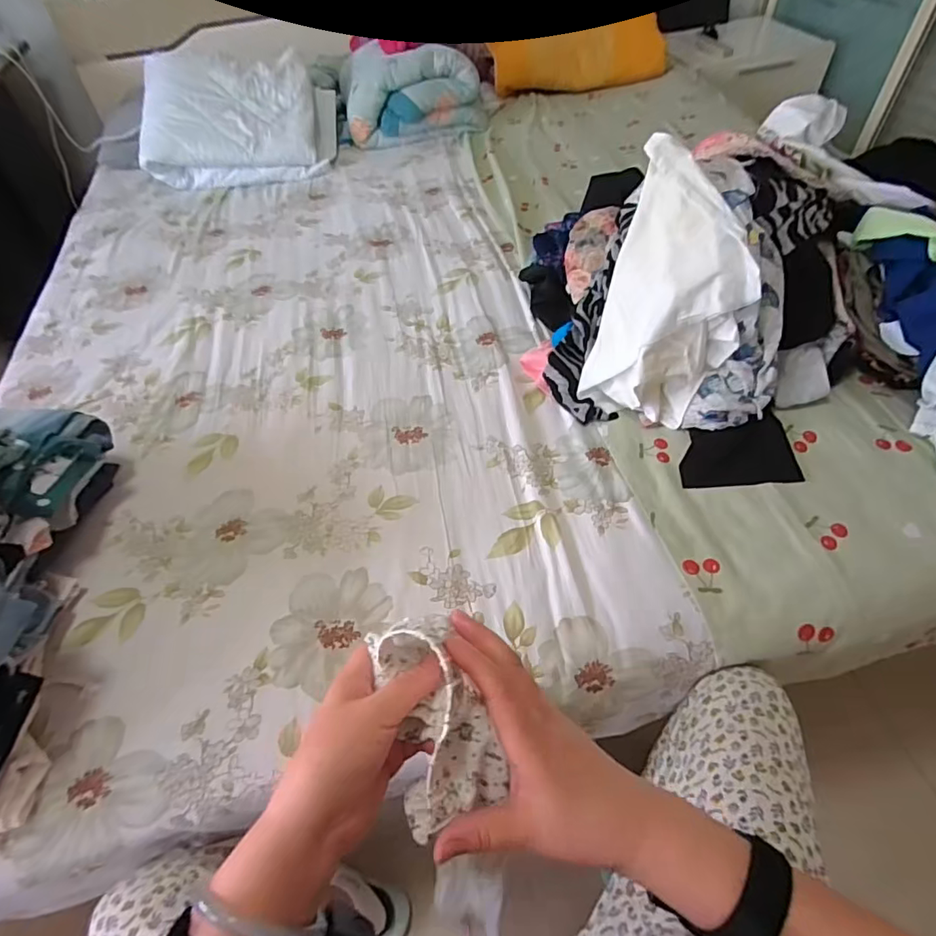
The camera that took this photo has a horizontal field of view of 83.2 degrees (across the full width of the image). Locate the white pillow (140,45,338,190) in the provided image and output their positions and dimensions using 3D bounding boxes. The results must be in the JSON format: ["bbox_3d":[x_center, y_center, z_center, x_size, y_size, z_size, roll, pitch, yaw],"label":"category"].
[{"bbox_3d":[-0.608,-0.945,1.411,0.472,0.227,0.291,-10,52,-4],"label":"white pillow"}]

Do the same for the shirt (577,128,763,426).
[{"bbox_3d":[0.295,-0.246,0.751,0.184,0.272,0.245,19,56,18],"label":"shirt"}]

